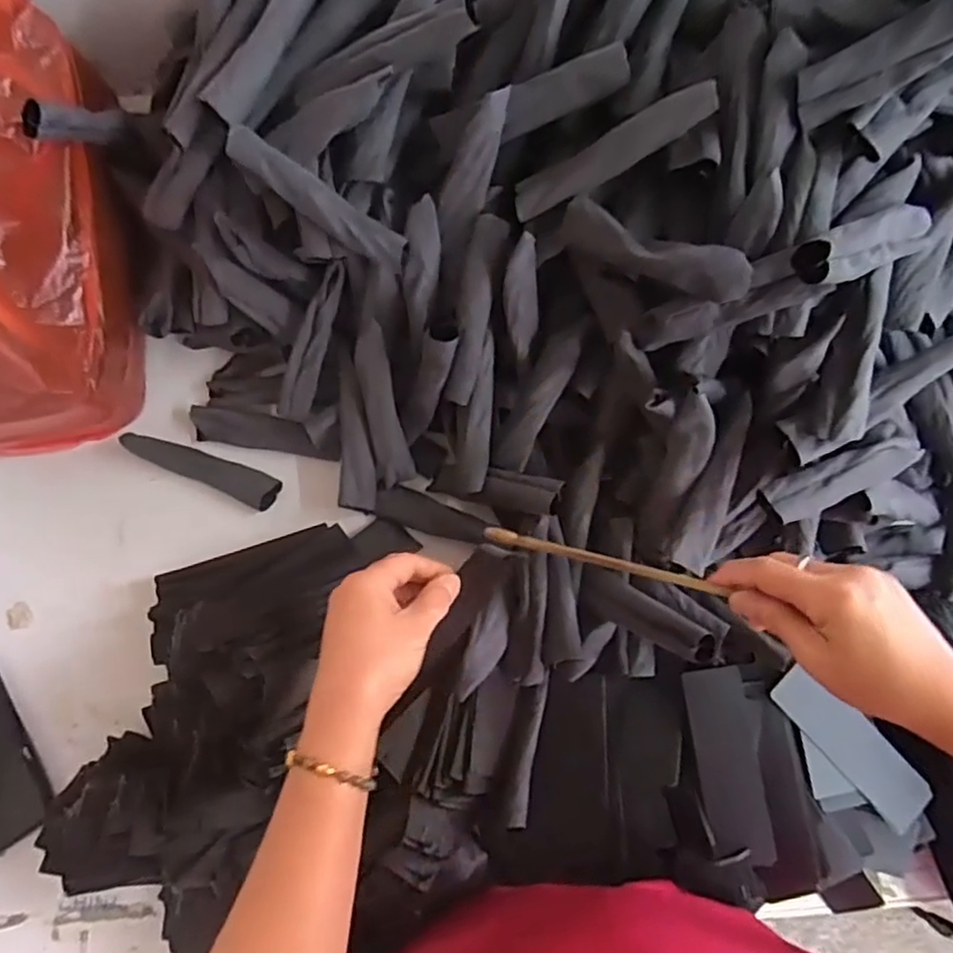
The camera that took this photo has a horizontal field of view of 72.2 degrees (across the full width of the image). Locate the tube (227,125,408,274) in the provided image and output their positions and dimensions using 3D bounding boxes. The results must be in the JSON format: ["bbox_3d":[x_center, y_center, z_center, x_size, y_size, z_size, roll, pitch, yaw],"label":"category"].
[{"bbox_3d":[-0.119,-0.210,0.500,0.148,0.023,0.027,33,80,-14],"label":"tube"}]

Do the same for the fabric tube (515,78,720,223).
[{"bbox_3d":[0.093,-0.225,0.457,0.149,0.016,0.025,-19,76,32],"label":"fabric tube"}]

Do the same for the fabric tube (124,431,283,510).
[{"bbox_3d":[-0.262,-0.010,0.622,0.150,0.016,0.032,23,79,5],"label":"fabric tube"}]

